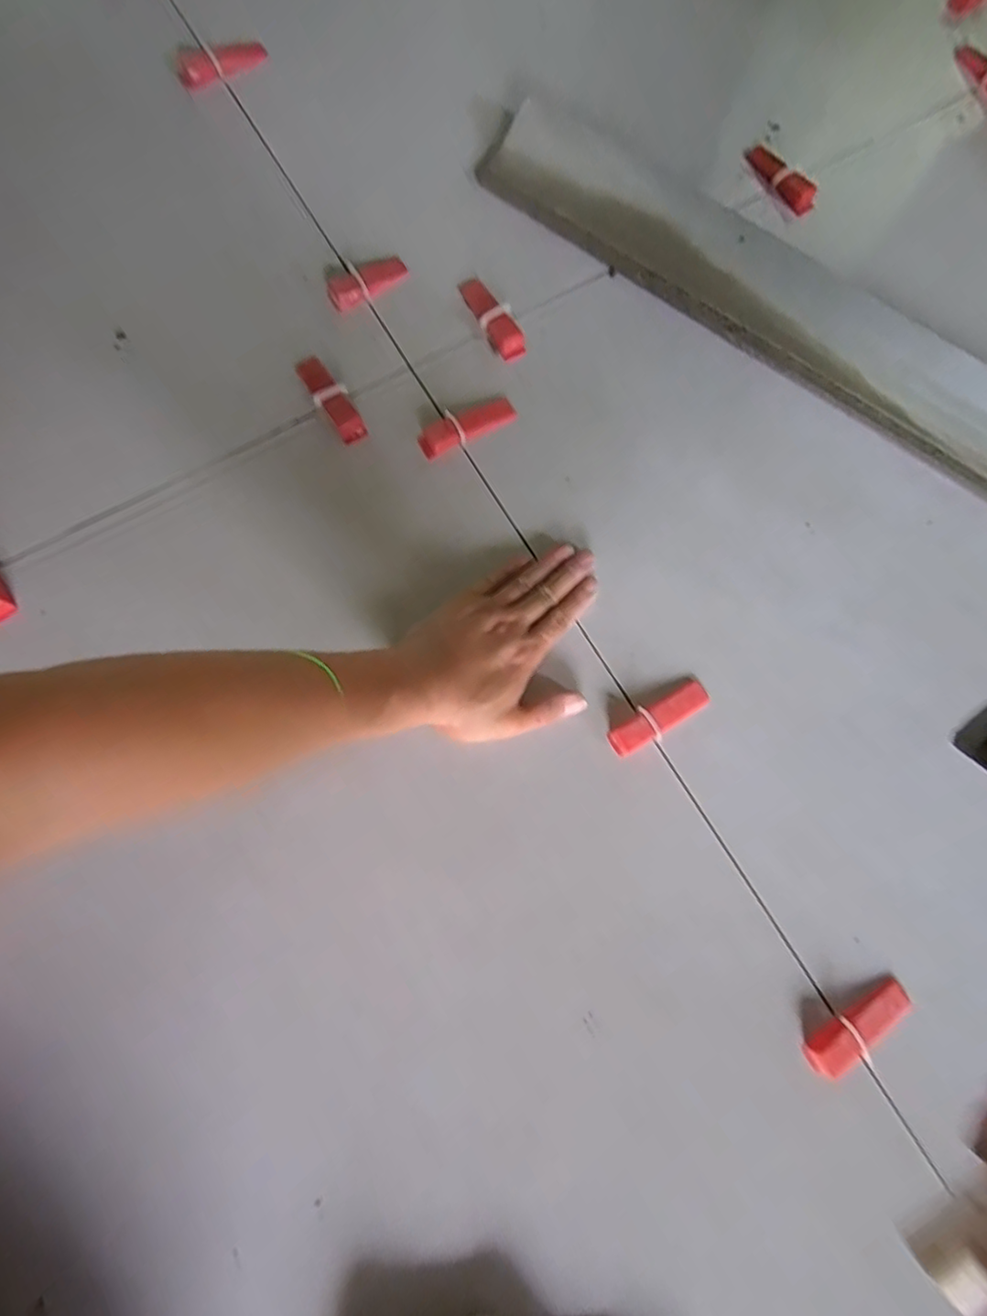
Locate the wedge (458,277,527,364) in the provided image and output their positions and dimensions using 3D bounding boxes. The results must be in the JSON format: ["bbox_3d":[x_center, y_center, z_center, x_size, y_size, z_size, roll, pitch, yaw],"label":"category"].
[{"bbox_3d":[-0.001,-0.299,0.539,0.027,0.014,0.079,-37,94,-8],"label":"wedge"}]

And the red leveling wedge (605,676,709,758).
[{"bbox_3d":[0.127,0.046,0.471,0.085,0.019,0.023,-30,80,-9],"label":"red leveling wedge"}]

